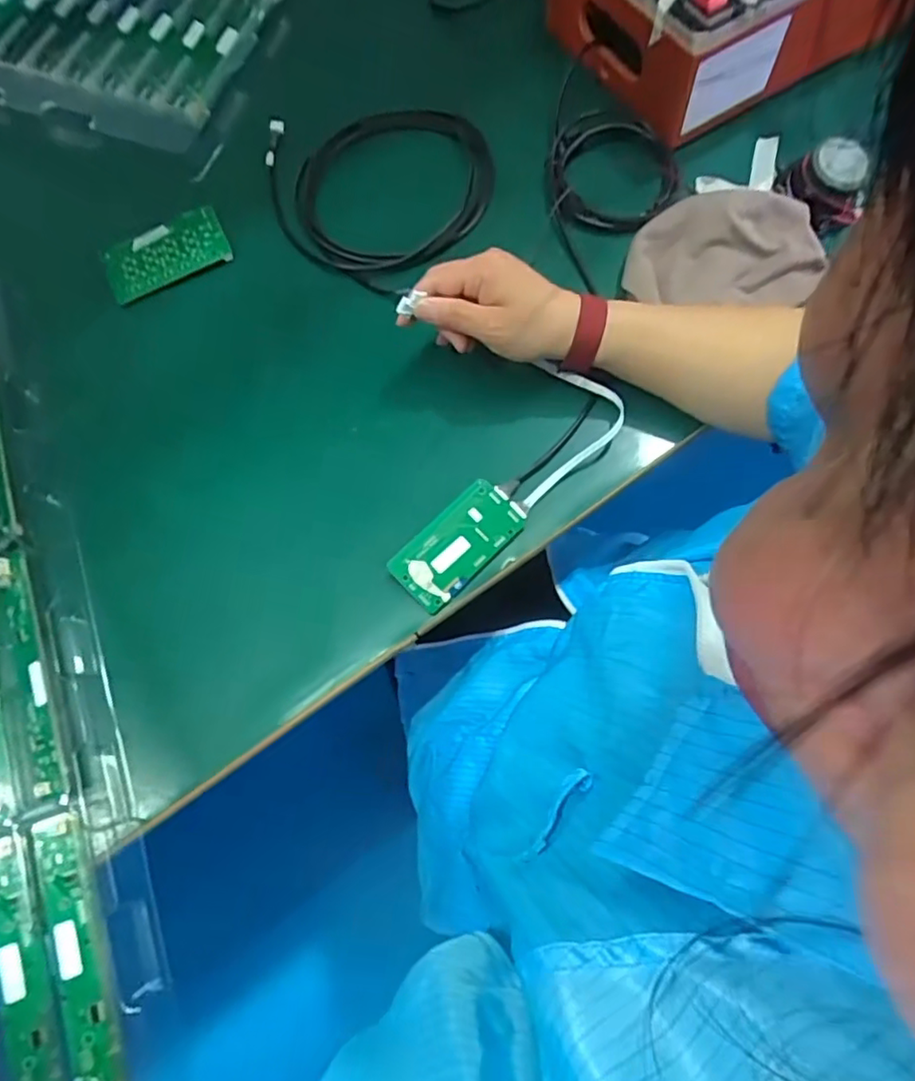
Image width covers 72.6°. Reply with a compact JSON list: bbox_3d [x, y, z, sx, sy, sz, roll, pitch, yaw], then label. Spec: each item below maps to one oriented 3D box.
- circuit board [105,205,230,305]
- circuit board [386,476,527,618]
[{"bbox_3d":[-0.254,-0.249,0.542,0.106,0.011,0.061,-29,73,-5],"label":"circuit board"},{"bbox_3d":[-0.001,0.002,0.448,0.095,0.006,0.049,-44,84,-9],"label":"circuit board"}]

